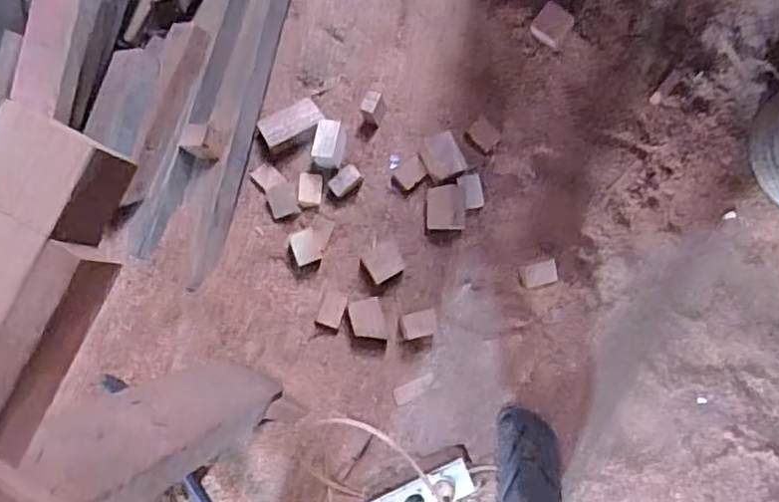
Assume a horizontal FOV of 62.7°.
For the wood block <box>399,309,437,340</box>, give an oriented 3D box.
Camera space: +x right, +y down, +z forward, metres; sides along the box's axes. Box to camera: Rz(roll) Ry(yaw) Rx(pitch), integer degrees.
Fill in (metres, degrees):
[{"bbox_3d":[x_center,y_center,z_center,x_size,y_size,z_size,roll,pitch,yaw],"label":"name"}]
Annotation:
[{"bbox_3d":[0.052,0.130,1.135,0.068,0.060,0.046,-11,83,0],"label":"wood block"}]

